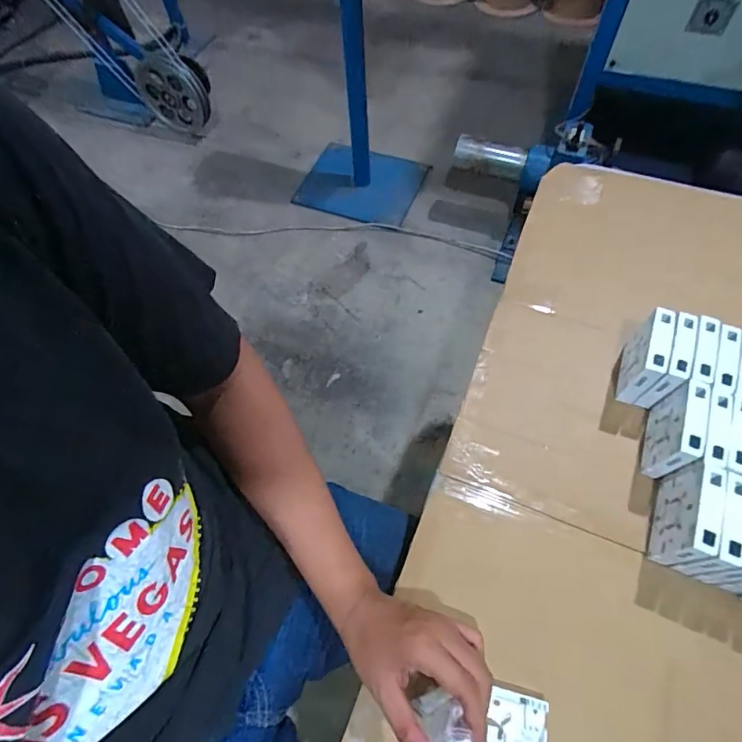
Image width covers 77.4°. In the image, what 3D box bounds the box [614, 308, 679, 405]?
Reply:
[{"bbox_3d":[0.320,-0.014,0.548,0.028,0.092,0.084,19,64,13],"label":"box"}]

